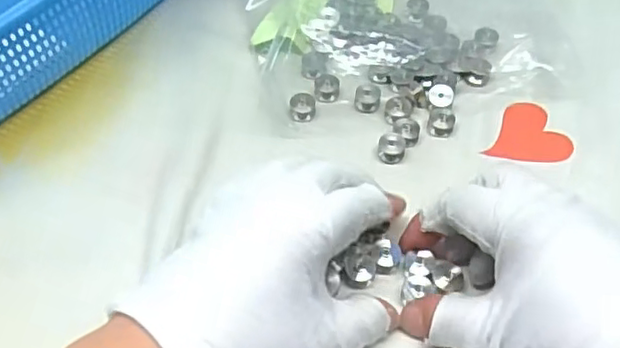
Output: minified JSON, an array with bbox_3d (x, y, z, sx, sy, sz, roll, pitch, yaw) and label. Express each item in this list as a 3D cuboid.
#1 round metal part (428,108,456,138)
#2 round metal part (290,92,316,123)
[{"bbox_3d":[0.075,-0.030,0.360,0.015,0.007,0.015,0,57,1],"label":"round metal part"},{"bbox_3d":[-0.004,-0.040,0.367,0.014,0.008,0.016,0,57,1],"label":"round metal part"}]

